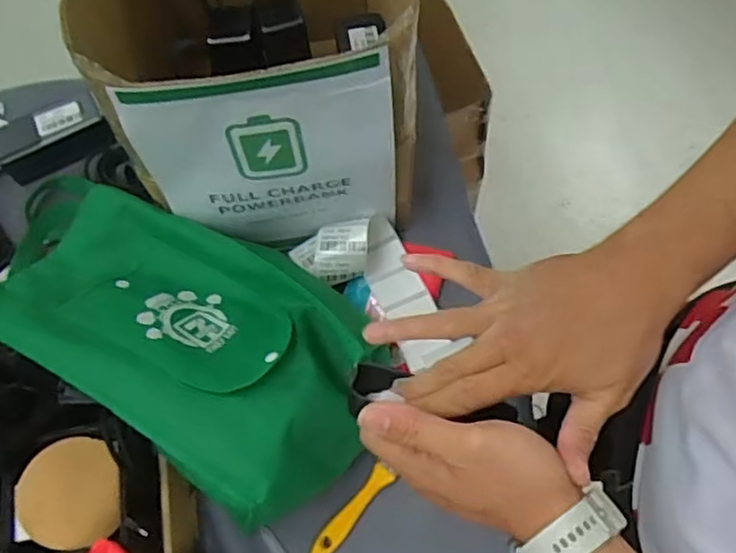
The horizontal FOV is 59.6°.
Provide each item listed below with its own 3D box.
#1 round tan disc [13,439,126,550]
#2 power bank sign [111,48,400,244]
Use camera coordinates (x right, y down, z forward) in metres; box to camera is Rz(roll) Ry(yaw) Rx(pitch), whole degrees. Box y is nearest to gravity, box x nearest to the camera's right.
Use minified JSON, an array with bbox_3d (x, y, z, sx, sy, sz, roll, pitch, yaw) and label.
[{"bbox_3d":[-0.241,0.175,0.518,0.075,0.005,0.082,6,70,-17],"label":"round tan disc"},{"bbox_3d":[-0.080,-0.095,0.573,0.207,0.231,0.013,-9,61,0],"label":"power bank sign"}]

